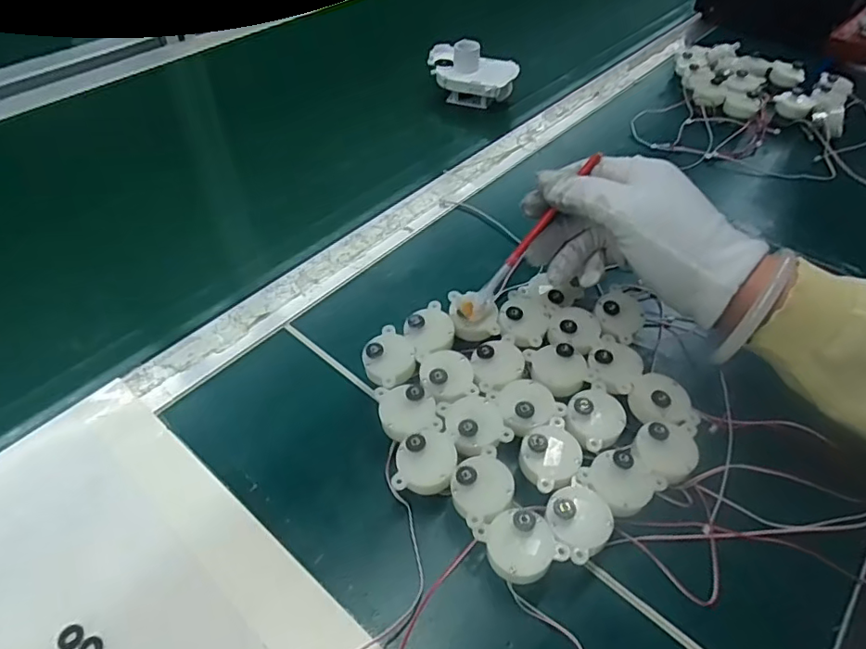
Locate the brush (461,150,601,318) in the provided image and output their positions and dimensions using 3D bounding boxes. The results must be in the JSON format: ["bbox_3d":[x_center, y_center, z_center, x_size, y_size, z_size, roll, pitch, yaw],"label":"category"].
[{"bbox_3d":[0.059,-0.052,0.337,0.123,0.008,0.011,-52,56,13],"label":"brush"}]

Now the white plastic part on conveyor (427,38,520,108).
[{"bbox_3d":[0.038,-0.274,0.597,0.098,0.056,0.056,21,51,17],"label":"white plastic part on conveyor"}]

